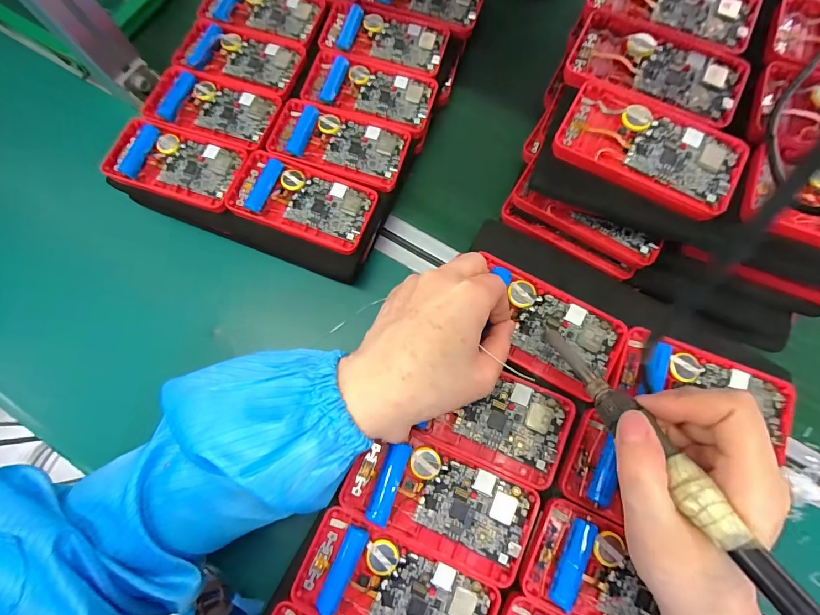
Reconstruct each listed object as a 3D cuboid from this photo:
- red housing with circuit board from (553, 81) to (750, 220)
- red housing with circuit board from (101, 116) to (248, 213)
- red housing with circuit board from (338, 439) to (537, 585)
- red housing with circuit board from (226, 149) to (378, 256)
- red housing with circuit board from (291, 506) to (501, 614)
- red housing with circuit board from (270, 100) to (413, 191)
[{"bbox_3d":[0.167,-0.112,0.276,0.119,0.015,0.067,26,78,8],"label":"red housing with circuit board"},{"bbox_3d":[-0.208,-0.129,0.352,0.116,0.013,0.064,18,76,6],"label":"red housing with circuit board"},{"bbox_3d":[0.020,0.126,0.259,0.118,0.014,0.059,23,77,7],"label":"red housing with circuit board"},{"bbox_3d":[-0.094,-0.093,0.344,0.121,0.011,0.063,20,77,7],"label":"red housing with circuit board"},{"bbox_3d":[-0.010,0.181,0.247,0.121,0.011,0.060,23,77,8],"label":"red housing with circuit board"},{"bbox_3d":[-0.064,-0.150,0.360,0.121,0.013,0.065,19,77,7],"label":"red housing with circuit board"}]

